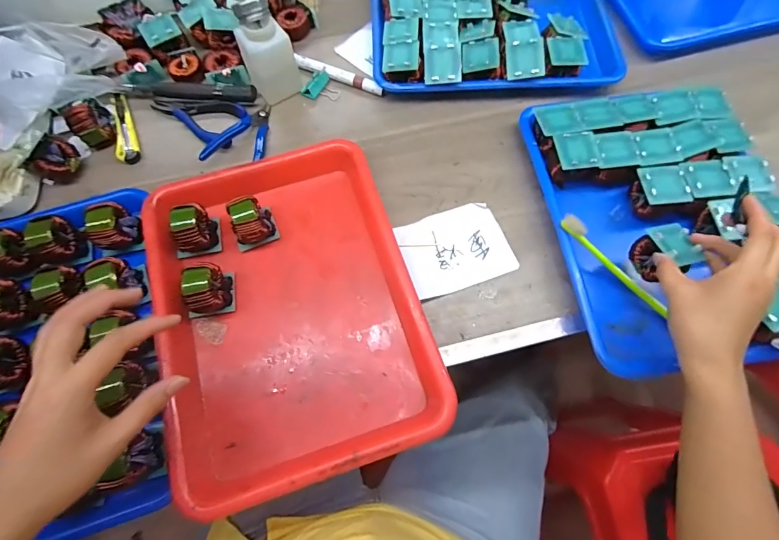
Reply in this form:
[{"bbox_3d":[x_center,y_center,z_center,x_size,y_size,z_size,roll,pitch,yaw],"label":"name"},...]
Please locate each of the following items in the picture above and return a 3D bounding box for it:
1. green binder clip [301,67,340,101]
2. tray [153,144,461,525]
[{"bbox_3d":[-0.090,-0.249,0.513,0.046,0.019,0.041,19,70,7],"label":"green binder clip"},{"bbox_3d":[-0.099,0.027,0.386,0.254,0.049,0.329,-18,70,-6],"label":"tray"}]

